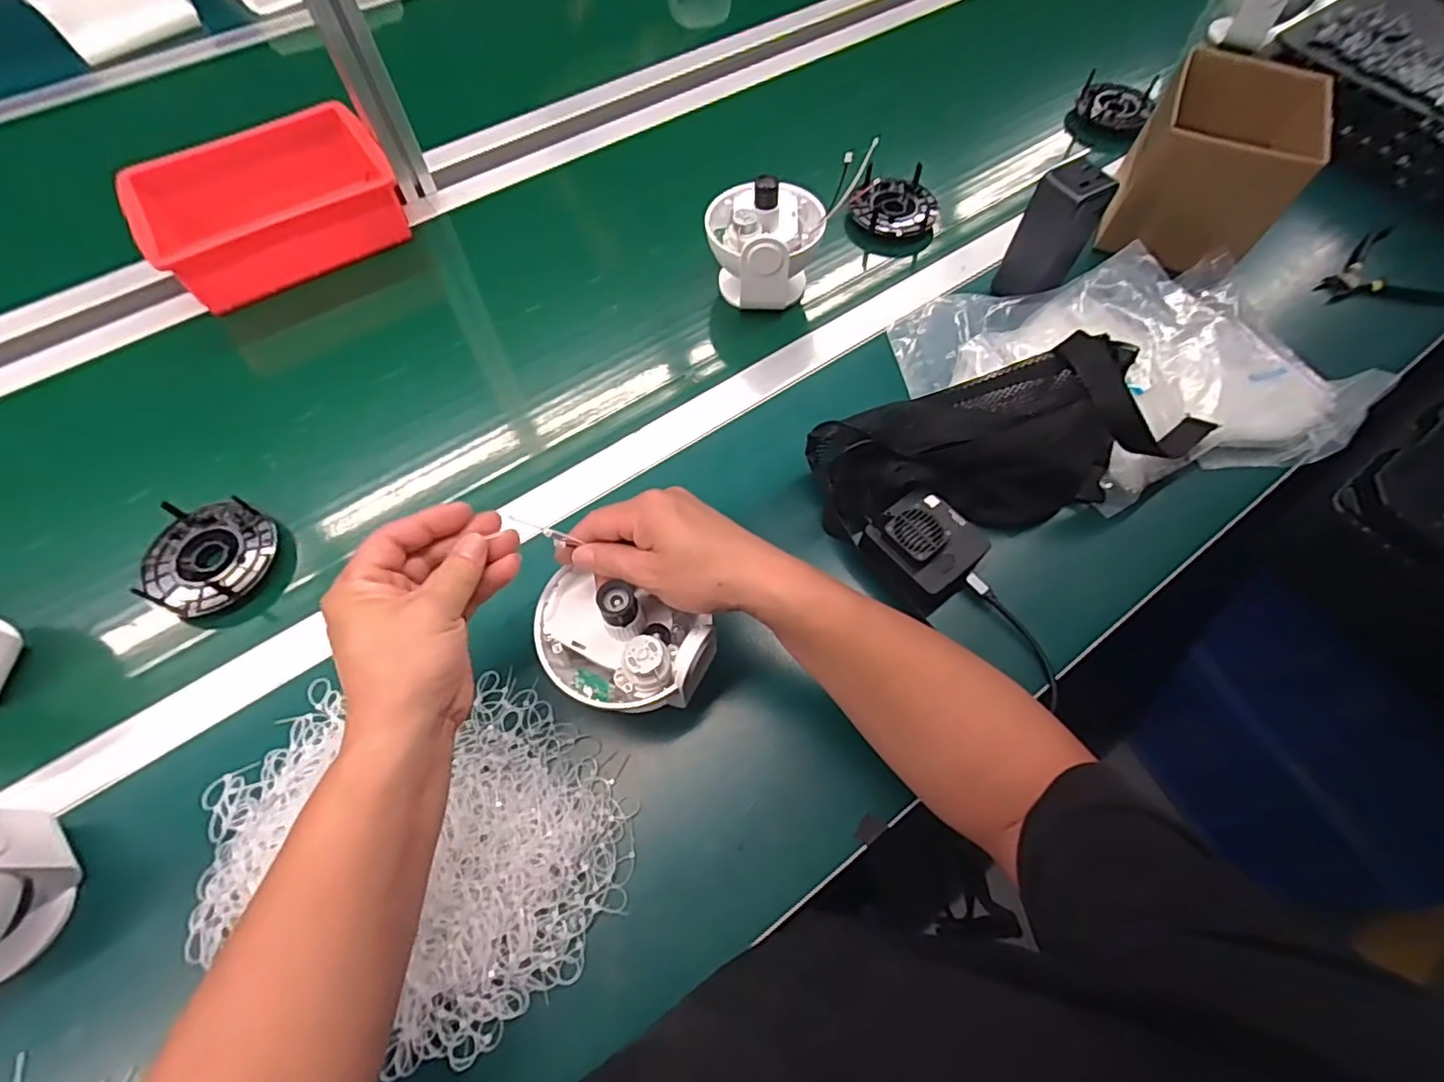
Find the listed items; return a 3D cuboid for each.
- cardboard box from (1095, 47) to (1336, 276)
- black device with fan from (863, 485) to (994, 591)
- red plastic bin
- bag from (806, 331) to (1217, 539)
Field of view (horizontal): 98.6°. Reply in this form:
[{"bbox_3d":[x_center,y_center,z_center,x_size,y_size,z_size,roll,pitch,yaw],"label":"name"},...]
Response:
[{"bbox_3d":[0.468,-0.354,0.602,0.129,0.130,0.163,21,65,10],"label":"cardboard box"},{"bbox_3d":[0.167,-0.001,0.503,0.070,0.038,0.078,-36,70,-16],"label":"black device with fan"},{"bbox_3d":[-0.481,-0.359,0.672,0.241,0.072,0.166,-35,68,-17],"label":"red plastic bin"},{"bbox_3d":[0.242,-0.087,0.521,0.325,0.107,0.119,-15,64,-8],"label":"bag"}]

